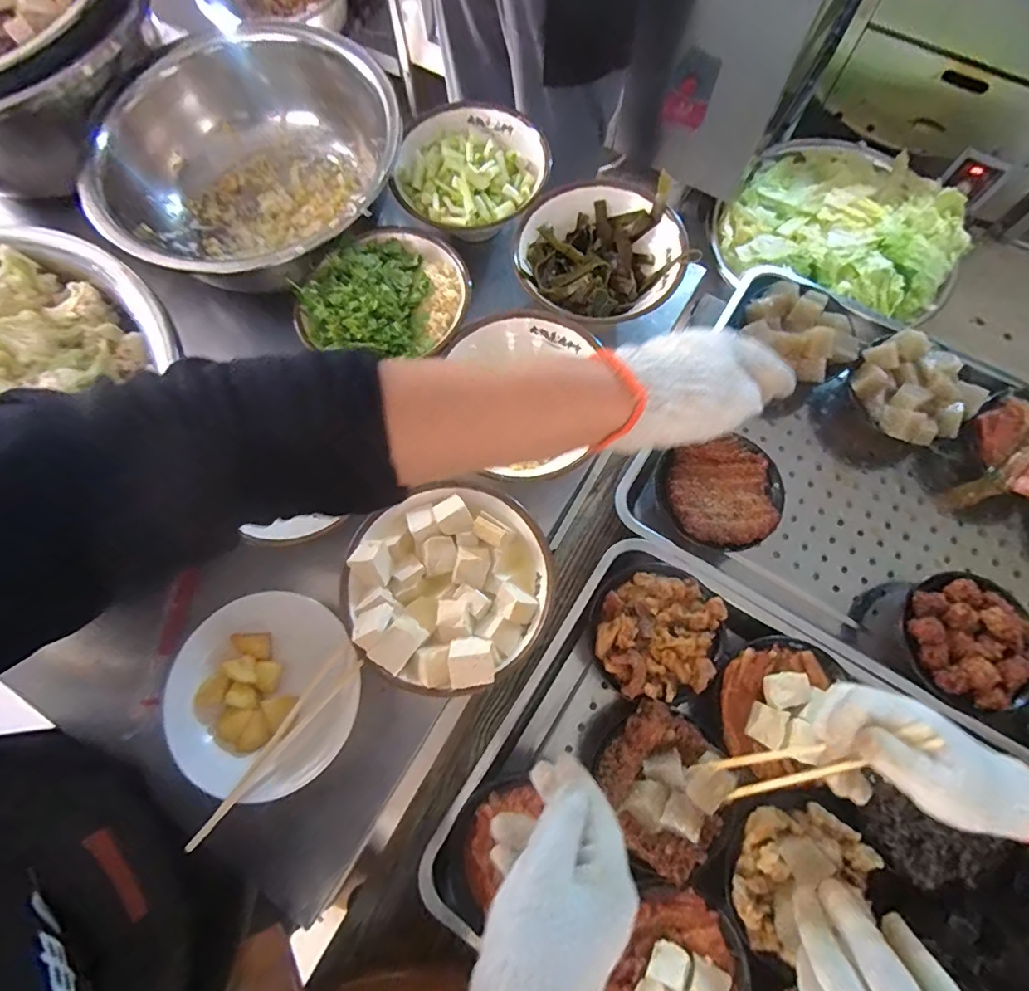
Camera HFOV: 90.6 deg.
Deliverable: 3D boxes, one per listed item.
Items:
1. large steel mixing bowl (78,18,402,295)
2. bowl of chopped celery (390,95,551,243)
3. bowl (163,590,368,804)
[{"bbox_3d":[-0.318,-0.388,0.618,0.328,0.146,0.370,-43,77,-13],"label":"large steel mixing bowl"},{"bbox_3d":[-0.051,-0.388,0.622,0.173,0.087,0.182,0,72,-1],"label":"bowl of chopped celery"},{"bbox_3d":[-0.227,0.185,0.477,0.165,0.058,0.163,0,72,-1],"label":"bowl"}]

